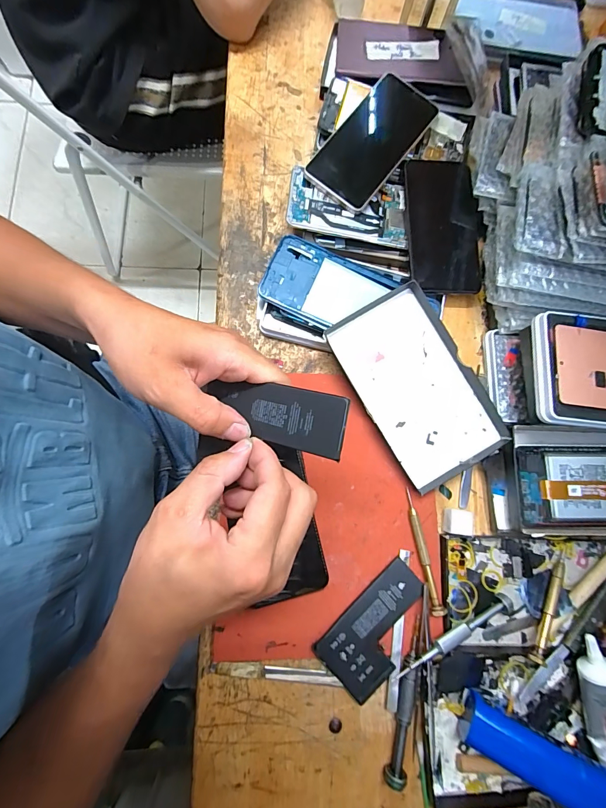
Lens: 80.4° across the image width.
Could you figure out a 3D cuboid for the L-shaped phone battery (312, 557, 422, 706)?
[{"bbox_3d":[0.068,0.197,0.313,0.106,0.008,0.063,-41,87,-11],"label":"L-shaped phone battery"}]

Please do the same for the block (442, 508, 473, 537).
[{"bbox_3d":[0.144,0.110,0.337,0.024,0.016,0.022,6,78,-3],"label":"block"}]

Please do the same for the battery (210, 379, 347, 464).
[{"bbox_3d":[-0.019,0.006,0.236,0.099,0.004,0.038,13,95,25],"label":"battery"}]

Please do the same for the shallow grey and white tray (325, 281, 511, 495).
[{"bbox_3d":[0.110,-0.017,0.347,0.104,0.009,0.178,-31,88,-2],"label":"shallow grey and white tray"}]

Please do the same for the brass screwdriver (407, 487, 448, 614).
[{"bbox_3d":[0.108,0.134,0.327,0.011,0.013,0.107,-11,80,-6],"label":"brass screwdriver"}]

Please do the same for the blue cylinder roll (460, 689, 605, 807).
[{"bbox_3d":[0.189,0.278,0.270,0.128,0.031,0.041,17,80,25],"label":"blue cylinder roll"}]

